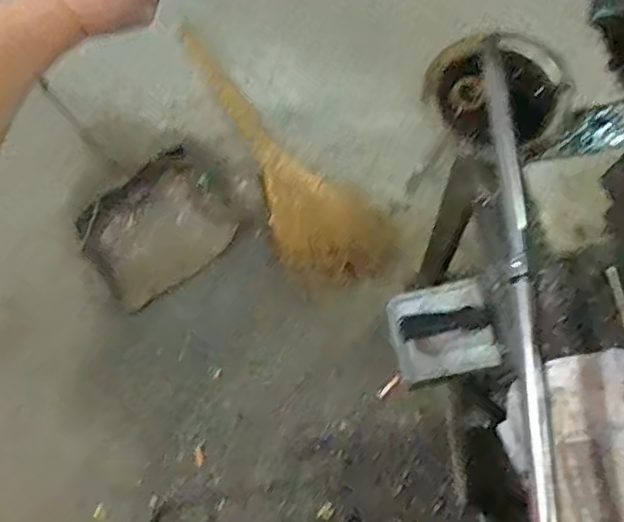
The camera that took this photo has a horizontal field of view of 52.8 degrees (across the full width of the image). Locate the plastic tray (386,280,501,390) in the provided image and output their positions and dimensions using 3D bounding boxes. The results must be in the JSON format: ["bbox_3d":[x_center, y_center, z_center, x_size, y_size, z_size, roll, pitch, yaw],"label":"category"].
[{"bbox_3d":[0.129,0.069,0.629,0.098,0.051,0.091,-17,71,-2],"label":"plastic tray"}]

